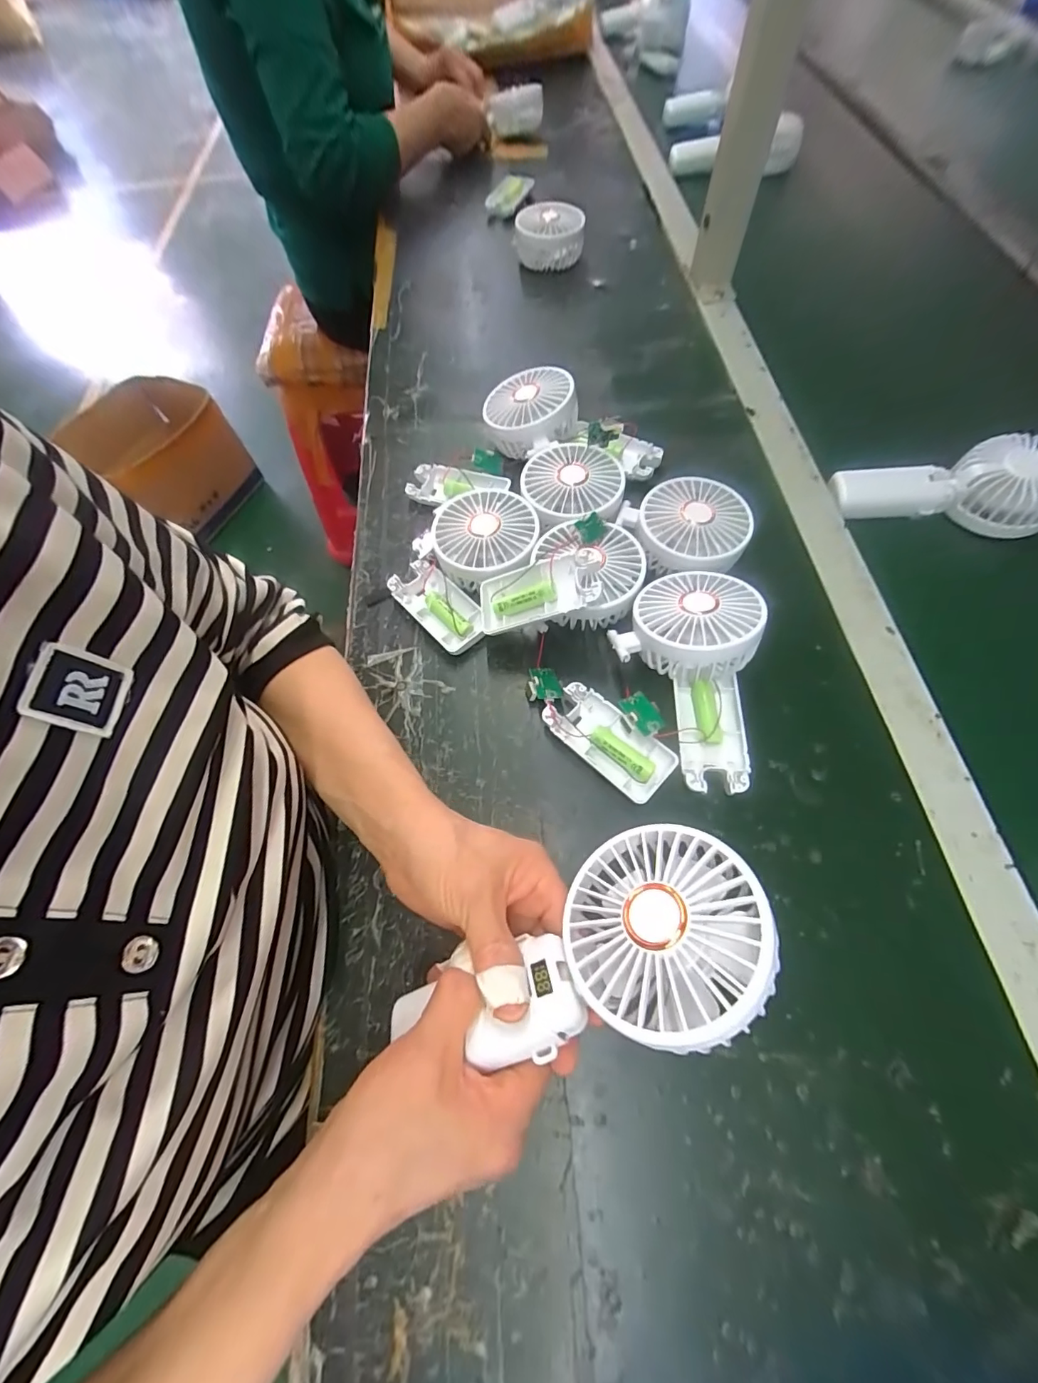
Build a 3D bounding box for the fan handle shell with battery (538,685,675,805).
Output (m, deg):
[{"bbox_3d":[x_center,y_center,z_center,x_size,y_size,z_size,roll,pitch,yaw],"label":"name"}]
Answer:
[{"bbox_3d":[0.062,0.035,0.343,0.091,0.015,0.043,40,73,20],"label":"fan handle shell with battery"}]

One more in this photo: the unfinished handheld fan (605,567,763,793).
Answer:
[{"bbox_3d":[0.114,-0.016,0.340,0.096,0.058,0.157,7,65,7],"label":"unfinished handheld fan"}]

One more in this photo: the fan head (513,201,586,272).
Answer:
[{"bbox_3d":[0.037,-0.571,0.608,0.085,0.044,0.074,-3,64,2],"label":"fan head"}]

